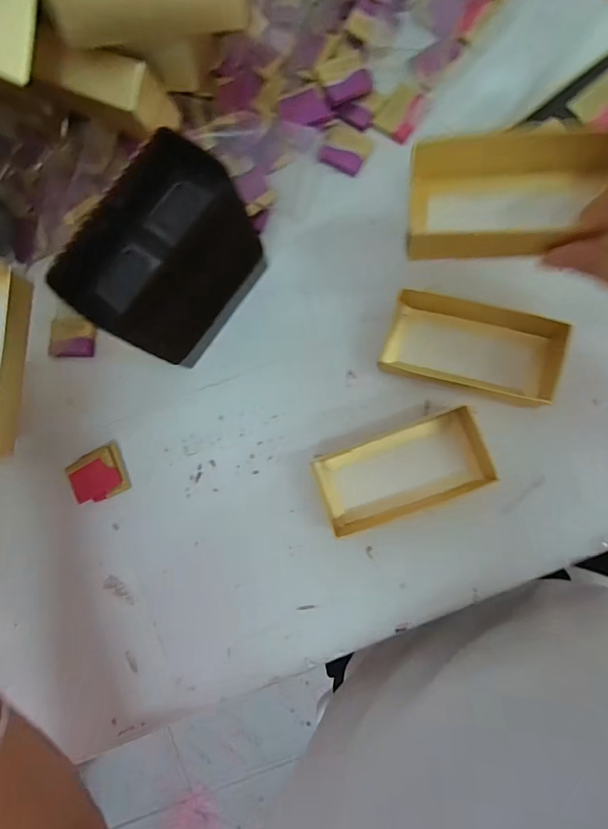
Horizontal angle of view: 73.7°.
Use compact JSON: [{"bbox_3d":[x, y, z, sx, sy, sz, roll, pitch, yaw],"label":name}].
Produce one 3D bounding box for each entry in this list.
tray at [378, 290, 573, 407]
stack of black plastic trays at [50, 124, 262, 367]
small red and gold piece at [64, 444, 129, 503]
[{"bbox_3d":[0.121,-0.050,0.290,0.118,0.026,0.064,16,87,10],"label":"tray"},{"bbox_3d":[-0.085,-0.098,0.276,0.058,0.112,0.120,34,90,10],"label":"stack of black plastic trays"},{"bbox_3d":[-0.166,0.049,0.327,0.042,0.013,0.038,-27,81,5],"label":"small red and gold piece"}]

